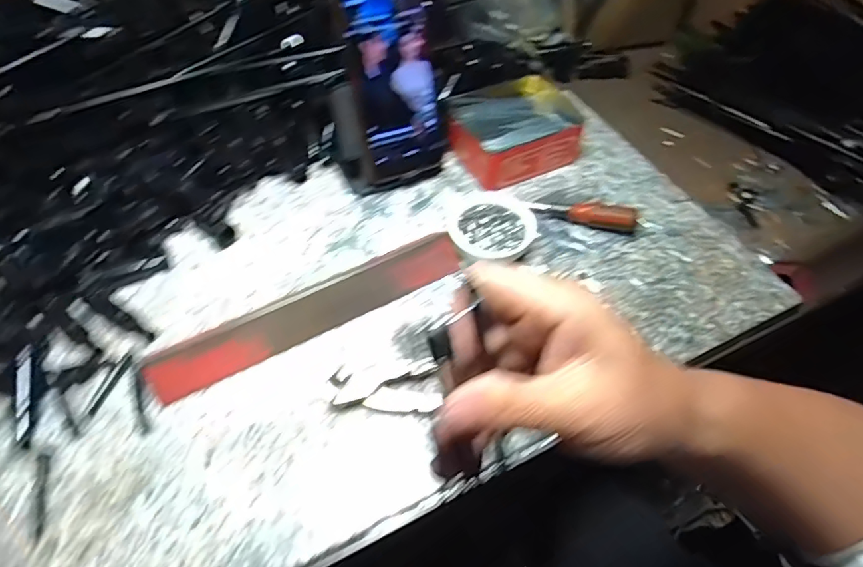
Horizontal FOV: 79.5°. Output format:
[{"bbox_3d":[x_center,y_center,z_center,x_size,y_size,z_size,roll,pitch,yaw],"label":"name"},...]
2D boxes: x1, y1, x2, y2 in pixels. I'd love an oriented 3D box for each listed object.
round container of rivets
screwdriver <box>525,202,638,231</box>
[{"bbox_3d":[0.052,-0.049,0.471,0.080,0.025,0.077,1,55,-2],"label":"round container of rivets"},{"bbox_3d":[0.143,-0.068,0.492,0.100,0.018,0.018,14,55,7],"label":"screwdriver"}]

